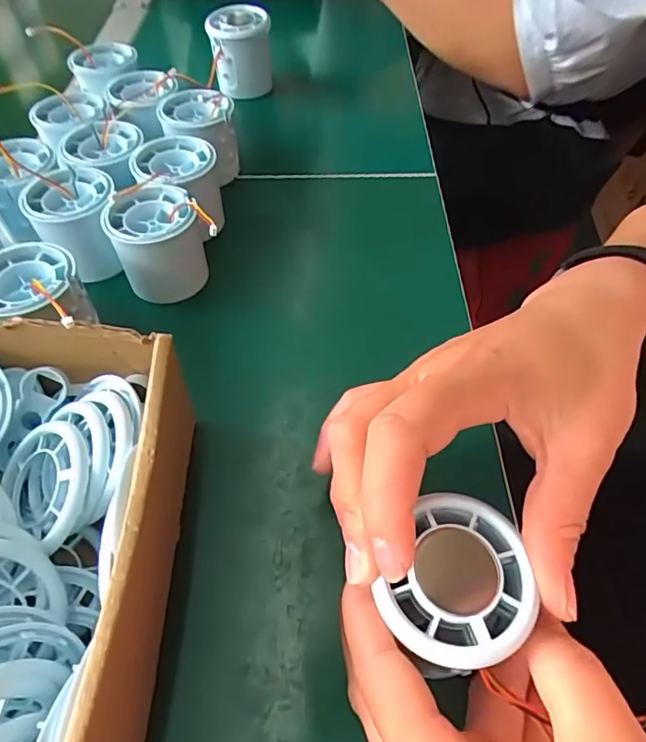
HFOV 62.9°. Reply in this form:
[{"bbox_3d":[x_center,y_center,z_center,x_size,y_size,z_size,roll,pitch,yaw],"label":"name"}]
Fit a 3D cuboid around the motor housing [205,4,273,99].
[{"bbox_3d":[-0.075,-0.295,0.488,0.052,0.065,0.052,-8,53,-4],"label":"motor housing"}]

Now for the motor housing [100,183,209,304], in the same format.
[{"bbox_3d":[-0.101,-0.078,0.328,0.050,0.050,0.053,-14,54,-9],"label":"motor housing"}]

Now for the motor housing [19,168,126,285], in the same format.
[{"bbox_3d":[-0.155,-0.093,0.340,0.053,0.051,0.062,-21,55,-13],"label":"motor housing"}]

